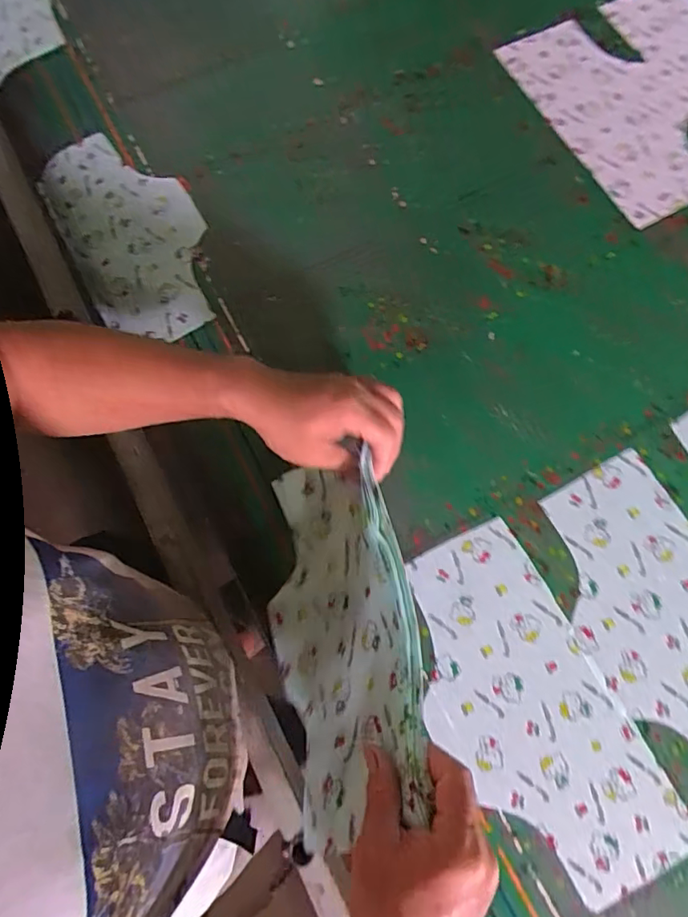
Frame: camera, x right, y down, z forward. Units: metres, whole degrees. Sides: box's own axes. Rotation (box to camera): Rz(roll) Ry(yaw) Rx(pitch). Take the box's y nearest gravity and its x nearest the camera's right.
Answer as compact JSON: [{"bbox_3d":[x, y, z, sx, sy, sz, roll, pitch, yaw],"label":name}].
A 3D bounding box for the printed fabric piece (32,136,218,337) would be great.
[{"bbox_3d":[-0.270,-0.289,0.691,0.163,0.017,0.332,-30,72,-3],"label":"printed fabric piece"}]

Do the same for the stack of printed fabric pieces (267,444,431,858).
[{"bbox_3d":[-0.011,0.150,0.476,0.048,0.173,0.301,20,45,-32],"label":"stack of printed fabric pieces"}]

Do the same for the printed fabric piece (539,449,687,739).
[{"bbox_3d":[0.314,0.161,0.522,0.155,0.005,0.319,-26,76,-7],"label":"printed fabric piece"}]

